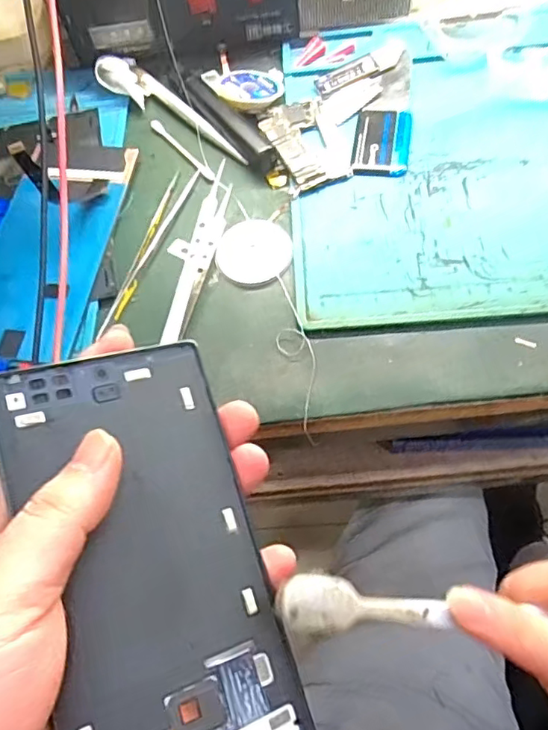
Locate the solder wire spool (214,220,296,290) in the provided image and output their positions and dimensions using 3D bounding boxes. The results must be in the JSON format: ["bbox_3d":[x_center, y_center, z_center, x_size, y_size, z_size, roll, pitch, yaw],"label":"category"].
[{"bbox_3d":[-0.012,-0.067,0.336,0.044,0.004,0.045,-3,64,5],"label":"solder wire spool"}]

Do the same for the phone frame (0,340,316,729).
[{"bbox_3d":[-0.038,0.074,0.188,0.074,0.004,0.162,-12,76,-27],"label":"phone frame"}]

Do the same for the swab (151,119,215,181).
[{"bbox_3d":[-0.061,-0.144,0.379,0.007,0.004,0.073,-37,68,-13],"label":"swab"}]

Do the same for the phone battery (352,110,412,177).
[{"bbox_3d":[0.069,-0.143,0.359,0.034,0.004,0.052,7,65,10],"label":"phone battery"}]

